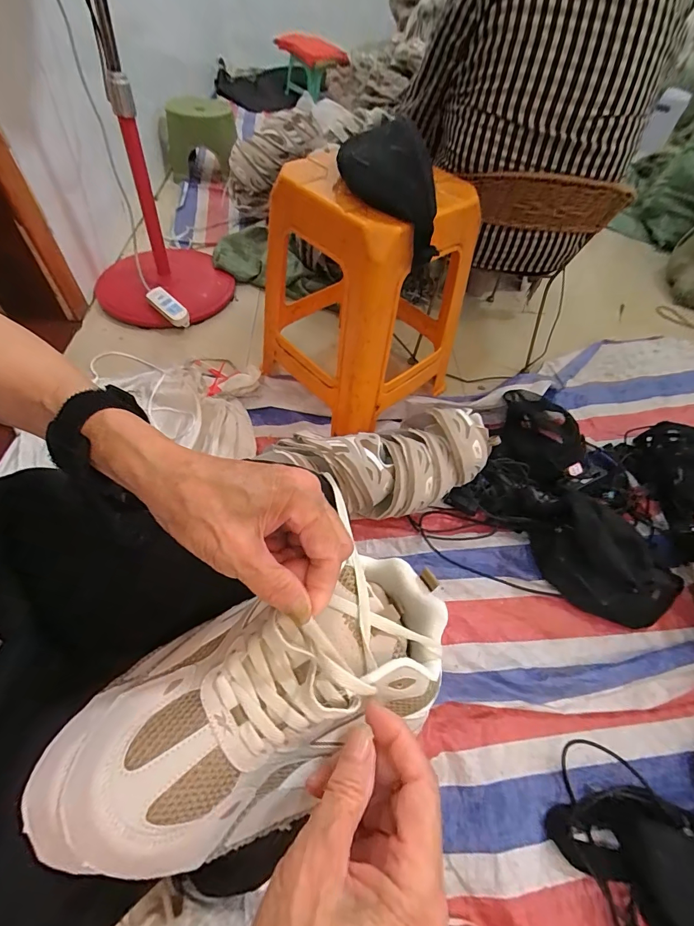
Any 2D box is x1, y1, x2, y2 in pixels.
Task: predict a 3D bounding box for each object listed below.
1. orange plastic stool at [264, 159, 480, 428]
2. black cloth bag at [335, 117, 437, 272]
[{"bbox_3d":[0.044,-0.374,0.860,0.366,0.419,0.343,-38,66,-26],"label":"orange plastic stool"},{"bbox_3d":[0.069,-0.450,0.660,0.110,0.152,0.240,-26,62,-21],"label":"black cloth bag"}]

